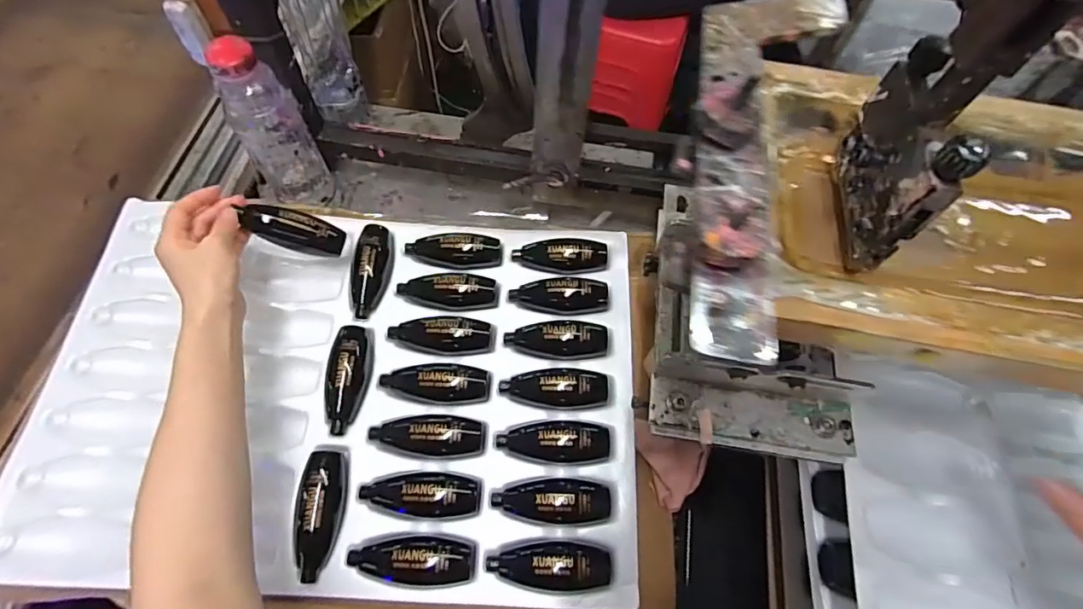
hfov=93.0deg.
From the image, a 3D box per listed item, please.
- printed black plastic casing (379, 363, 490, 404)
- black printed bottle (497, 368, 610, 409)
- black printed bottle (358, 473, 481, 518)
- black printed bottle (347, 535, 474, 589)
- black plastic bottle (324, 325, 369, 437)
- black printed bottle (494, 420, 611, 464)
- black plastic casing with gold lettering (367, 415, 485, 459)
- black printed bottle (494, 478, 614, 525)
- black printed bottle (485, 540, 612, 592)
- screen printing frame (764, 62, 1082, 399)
[{"bbox_3d":[-0.100,0.069,0.481,0.100,0.021,0.038,6,64,0],"label":"printed black plastic casing"},{"bbox_3d":[0.013,0.075,0.481,0.099,0.026,0.038,1,64,-3],"label":"black printed bottle"},{"bbox_3d":[-0.104,0.161,0.439,0.101,0.023,0.034,3,64,-1],"label":"black printed bottle"},{"bbox_3d":[-0.107,0.209,0.420,0.099,0.028,0.037,3,64,-1],"label":"black printed bottle"},{"bbox_3d":[-0.183,0.066,0.476,0.036,0.021,0.101,-1,64,-3],"label":"black plastic bottle"},{"bbox_3d":[0.010,0.123,0.460,0.099,0.026,0.036,1,78,2],"label":"black printed bottle"},{"bbox_3d":[-0.103,0.114,0.459,0.102,0.023,0.036,4,64,-1],"label":"black plastic casing with gold lettering"},{"bbox_3d":[0.010,0.167,0.439,0.099,0.026,0.037,0,64,-3],"label":"black printed bottle"},{"bbox_3d":[0.006,0.217,0.429,0.099,0.040,0.035,4,64,-1],"label":"black printed bottle"},{"bbox_3d":[0.223,-0.034,0.259,0.224,0.033,0.166,10,64,2],"label":"screen printing frame"}]

